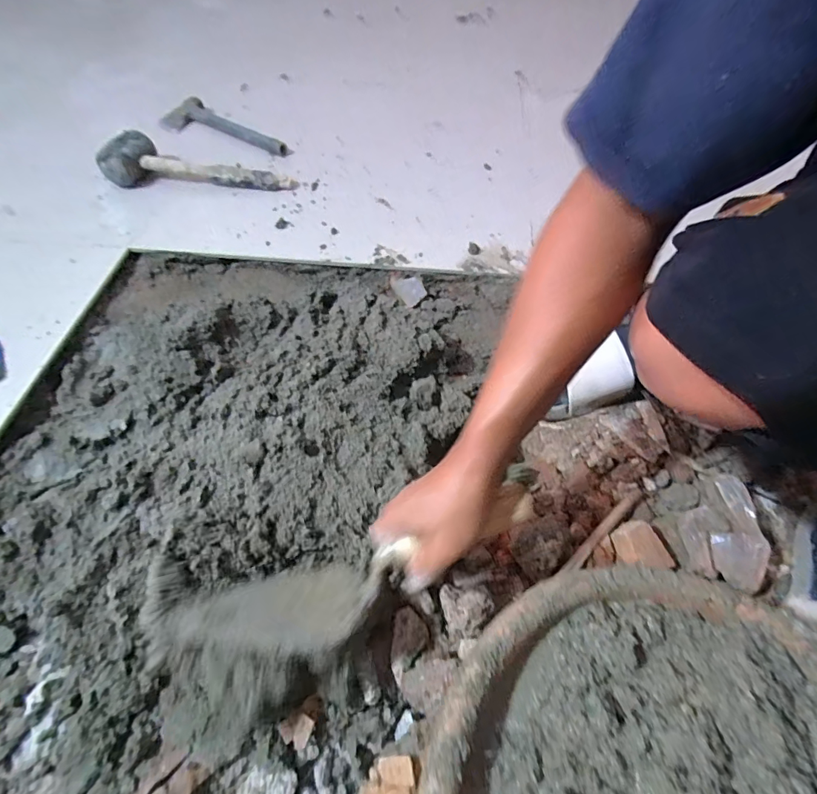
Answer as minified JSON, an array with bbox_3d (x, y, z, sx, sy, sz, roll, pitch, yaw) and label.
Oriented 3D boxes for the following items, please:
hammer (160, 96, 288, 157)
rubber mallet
[{"bbox_3d":[-0.357,-0.501,0.815,0.284,0.022,0.091,32,62,19],"label":"hammer"},{"bbox_3d":[-0.348,-0.396,0.723,0.302,0.059,0.088,1,56,1],"label":"rubber mallet"}]

